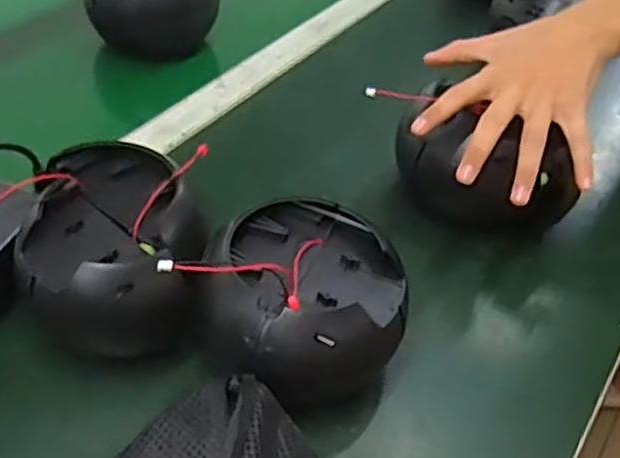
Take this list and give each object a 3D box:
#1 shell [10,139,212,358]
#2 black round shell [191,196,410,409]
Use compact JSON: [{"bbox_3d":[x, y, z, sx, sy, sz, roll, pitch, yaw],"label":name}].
[{"bbox_3d":[-0.130,0.021,0.488,0.117,0.089,0.143,1,44,-6],"label":"shell"},{"bbox_3d":[-0.008,0.053,0.462,0.126,0.088,0.122,-7,46,-15],"label":"black round shell"}]

